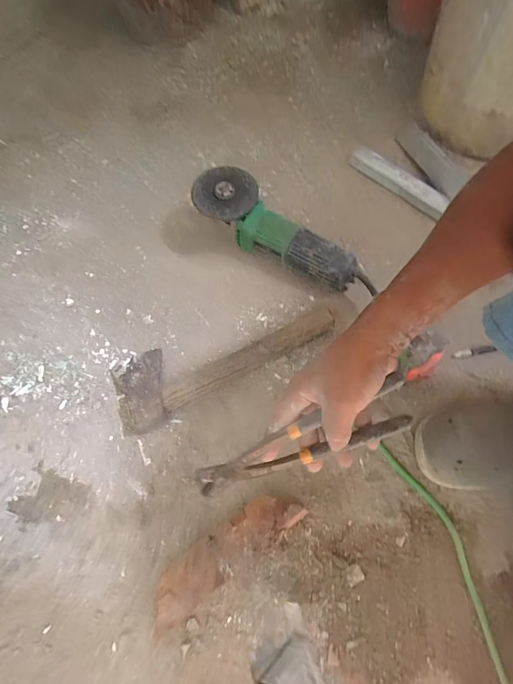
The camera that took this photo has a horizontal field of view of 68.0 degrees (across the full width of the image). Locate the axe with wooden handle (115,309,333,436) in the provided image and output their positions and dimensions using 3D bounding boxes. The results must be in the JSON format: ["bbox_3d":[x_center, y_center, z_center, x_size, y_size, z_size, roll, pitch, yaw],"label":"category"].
[{"bbox_3d":[-0.048,0.013,0.535,0.316,0.034,0.109,-25,68,-10],"label":"axe with wooden handle"}]

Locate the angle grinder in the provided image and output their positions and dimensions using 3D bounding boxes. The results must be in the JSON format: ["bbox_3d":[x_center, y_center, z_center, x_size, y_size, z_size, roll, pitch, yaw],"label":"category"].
[{"bbox_3d":[0.042,-0.167,0.580,0.284,0.092,0.088,26,68,12],"label":"angle grinder"}]

